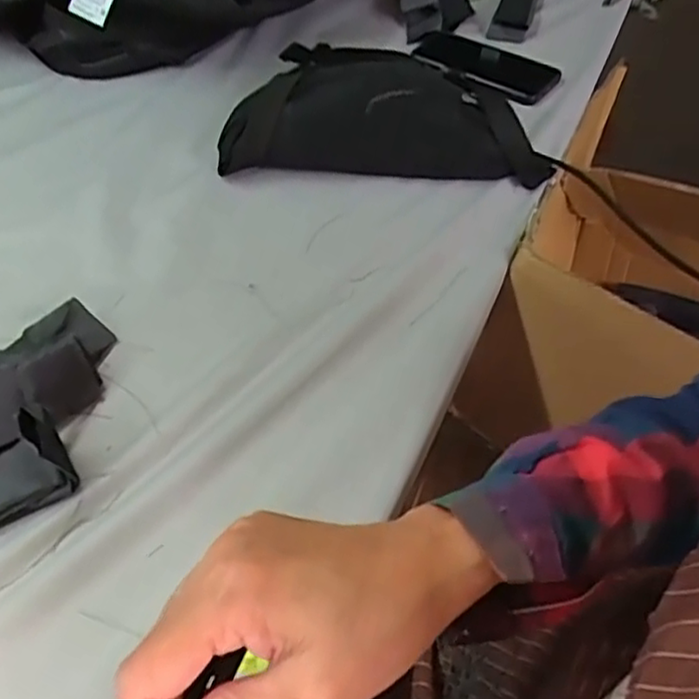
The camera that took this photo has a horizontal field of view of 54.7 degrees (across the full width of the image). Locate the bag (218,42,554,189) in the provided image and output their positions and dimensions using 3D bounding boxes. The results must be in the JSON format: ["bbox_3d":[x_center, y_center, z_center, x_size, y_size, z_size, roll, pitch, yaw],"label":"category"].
[{"bbox_3d":[0.032,-0.238,0.660,0.303,0.071,0.154,2,50,3],"label":"bag"}]

